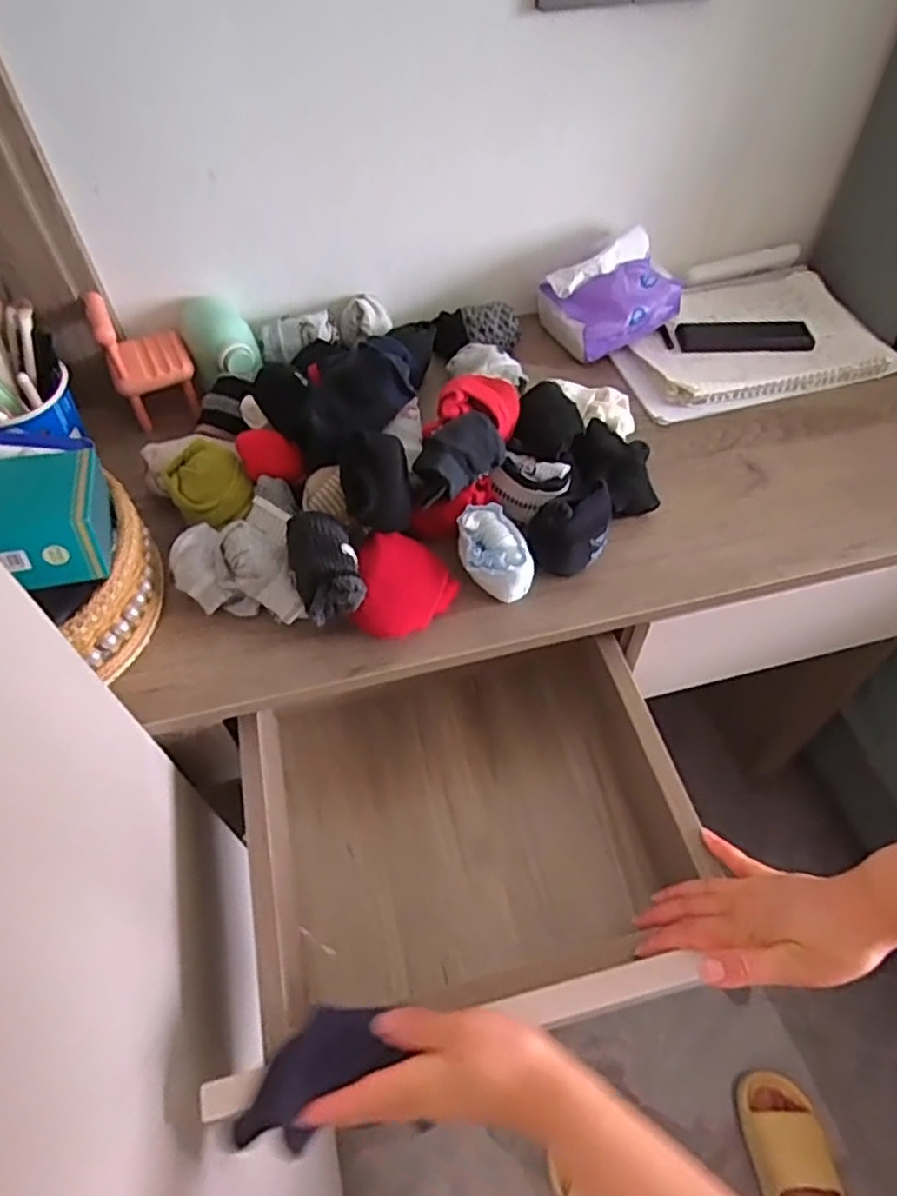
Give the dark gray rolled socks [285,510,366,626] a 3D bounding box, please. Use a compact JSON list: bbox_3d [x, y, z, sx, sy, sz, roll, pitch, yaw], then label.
[{"bbox_3d":[-0.095,-0.029,0.520,0.049,0.042,0.085,-14,55,-9],"label":"dark gray rolled socks"}]

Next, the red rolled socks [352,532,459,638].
[{"bbox_3d":[-0.032,-0.007,0.551,0.076,0.060,0.076,3,54,3],"label":"red rolled socks"}]

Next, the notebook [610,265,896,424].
[{"bbox_3d":[0.319,-0.287,0.752,0.276,0.022,0.186,-13,54,-8],"label":"notebook"}]

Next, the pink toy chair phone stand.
[{"bbox_3d":[-0.297,-0.241,0.679,0.074,0.103,0.073,-21,56,-14],"label":"pink toy chair phone stand"}]

